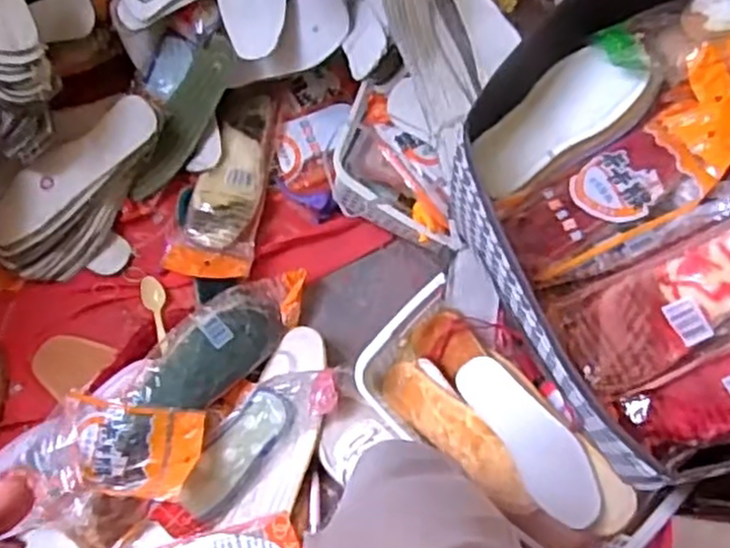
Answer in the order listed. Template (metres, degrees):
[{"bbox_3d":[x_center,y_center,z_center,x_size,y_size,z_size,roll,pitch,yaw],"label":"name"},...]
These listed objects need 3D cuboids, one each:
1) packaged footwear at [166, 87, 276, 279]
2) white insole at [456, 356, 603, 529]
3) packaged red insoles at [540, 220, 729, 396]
[{"bbox_3d":[-0.148,-0.102,0.813,0.085,0.020,0.223,13,73,1],"label":"packaged footwear"},{"bbox_3d":[0.154,0.152,0.680,0.061,0.017,0.175,-31,77,-11],"label":"white insole"},{"bbox_3d":[0.230,0.012,0.527,0.165,0.039,0.099,-25,75,3],"label":"packaged red insoles"}]

